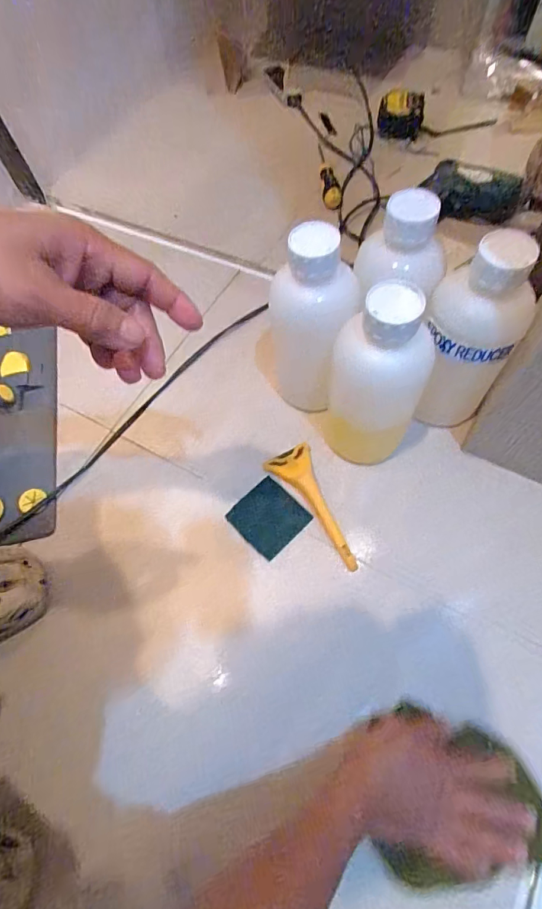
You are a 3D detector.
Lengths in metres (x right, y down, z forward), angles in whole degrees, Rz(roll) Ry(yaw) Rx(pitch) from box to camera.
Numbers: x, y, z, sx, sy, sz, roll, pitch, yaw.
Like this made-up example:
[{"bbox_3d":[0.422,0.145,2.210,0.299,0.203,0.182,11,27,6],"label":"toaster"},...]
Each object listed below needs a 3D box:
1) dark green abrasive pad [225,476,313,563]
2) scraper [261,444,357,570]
[{"bbox_3d":[-0.003,0.073,0.504,0.071,0.006,0.075,-43,67,-15],"label":"dark green abrasive pad"},{"bbox_3d":[0.048,0.063,0.503,0.057,0.014,0.163,-23,64,-6],"label":"scraper"}]

